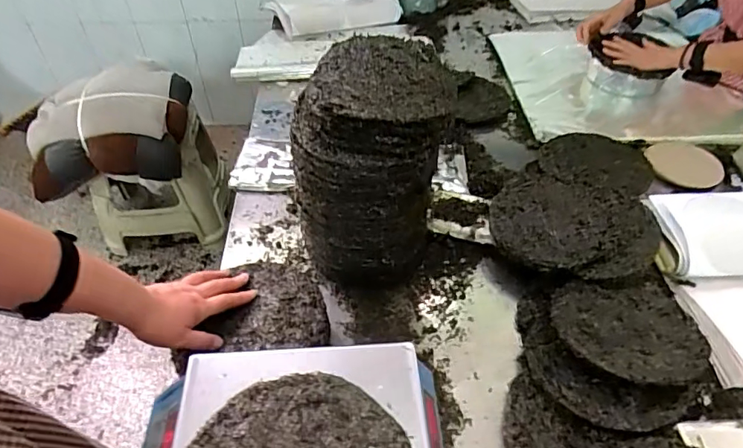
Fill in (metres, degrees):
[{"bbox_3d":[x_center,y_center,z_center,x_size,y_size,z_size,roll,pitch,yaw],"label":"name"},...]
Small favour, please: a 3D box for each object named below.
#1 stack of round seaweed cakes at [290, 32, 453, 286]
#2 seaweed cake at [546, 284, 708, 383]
[{"bbox_3d":[0.001,-0.078,0.735,0.199,0.317,0.203,19,48,18],"label":"stack of round seaweed cakes"},{"bbox_3d":[0.350,0.143,0.670,0.188,0.011,0.174,6,33,4],"label":"seaweed cake"}]

